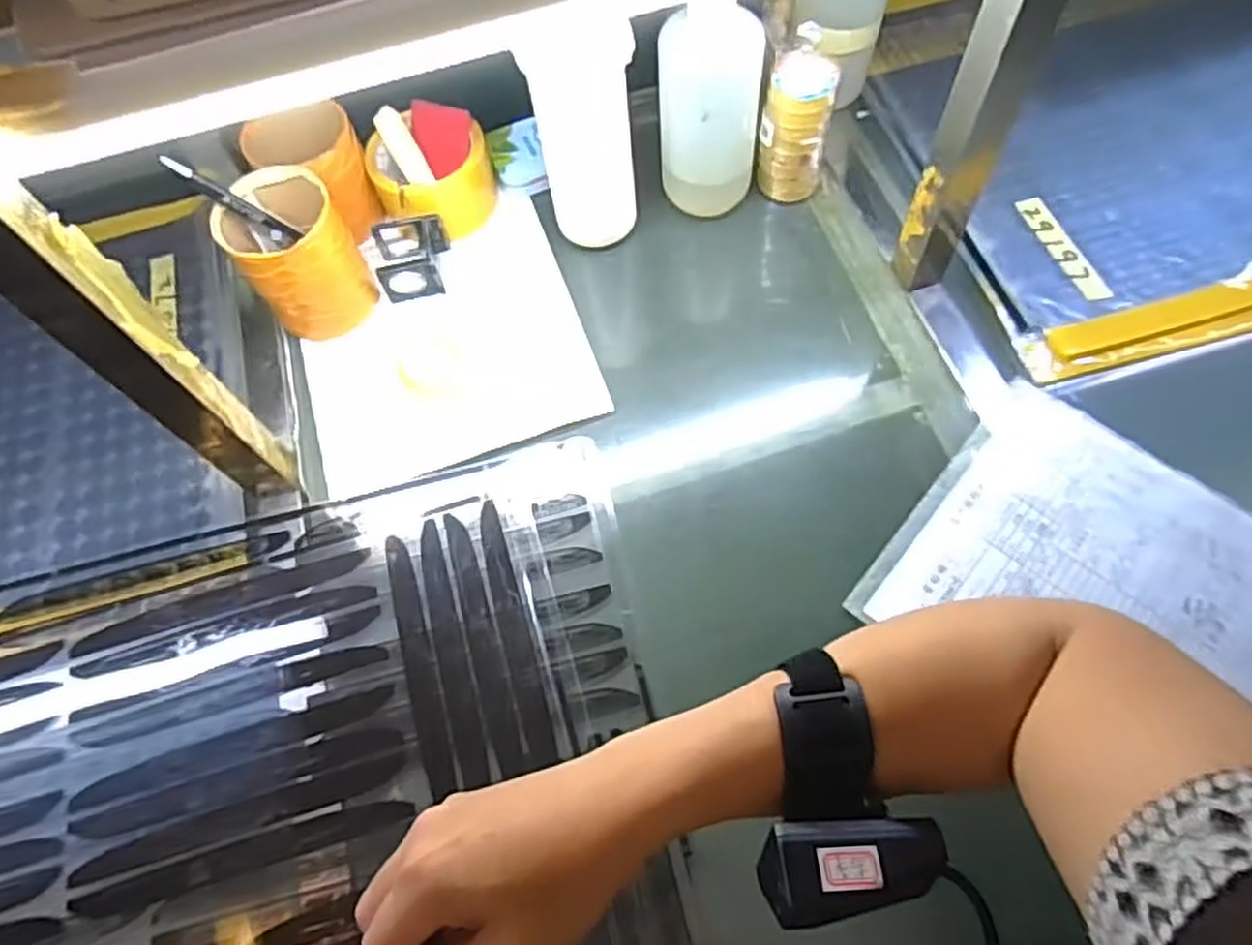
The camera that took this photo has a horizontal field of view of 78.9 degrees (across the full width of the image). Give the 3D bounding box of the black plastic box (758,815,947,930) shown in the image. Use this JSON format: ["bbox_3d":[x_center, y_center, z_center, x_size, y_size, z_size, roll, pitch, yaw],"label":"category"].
[{"bbox_3d":[0.089,0.154,0.297,0.076,0.018,0.034,0,65,-16],"label":"black plastic box"}]

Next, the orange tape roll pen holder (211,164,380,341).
[{"bbox_3d":[-0.245,-0.164,0.570,0.078,0.096,0.077,-3,63,6],"label":"orange tape roll pen holder"}]

